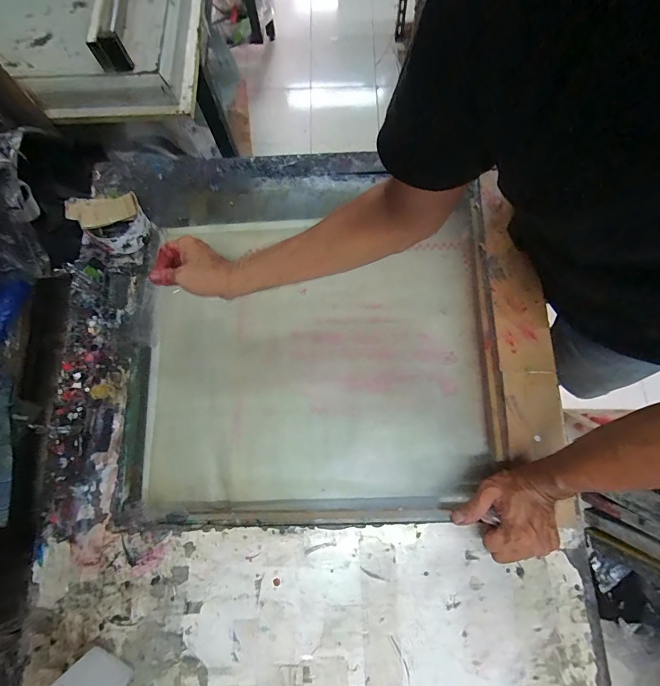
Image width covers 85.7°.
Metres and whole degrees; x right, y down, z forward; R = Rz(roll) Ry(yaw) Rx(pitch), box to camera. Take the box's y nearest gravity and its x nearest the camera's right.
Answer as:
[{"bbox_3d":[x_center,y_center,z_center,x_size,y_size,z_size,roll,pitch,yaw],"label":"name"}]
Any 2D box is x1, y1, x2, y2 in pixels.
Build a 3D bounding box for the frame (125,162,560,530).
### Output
[{"bbox_3d":[0.013,0.015,0.534,0.584,0.054,0.449,-3,75,0],"label":"frame"}]

